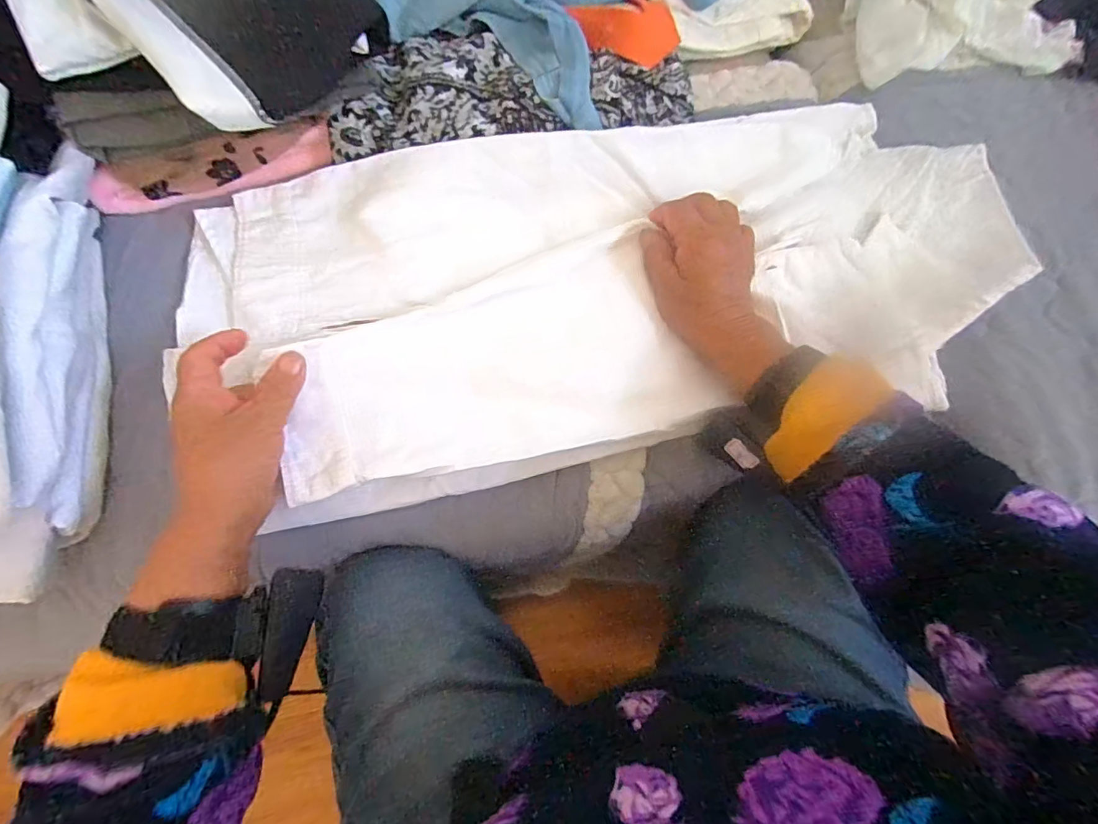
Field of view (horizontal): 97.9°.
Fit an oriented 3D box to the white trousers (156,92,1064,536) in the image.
[{"bbox_3d":[0.045,-0.113,0.376,0.627,0.032,0.268,-13,77,-5],"label":"white trousers"}]

